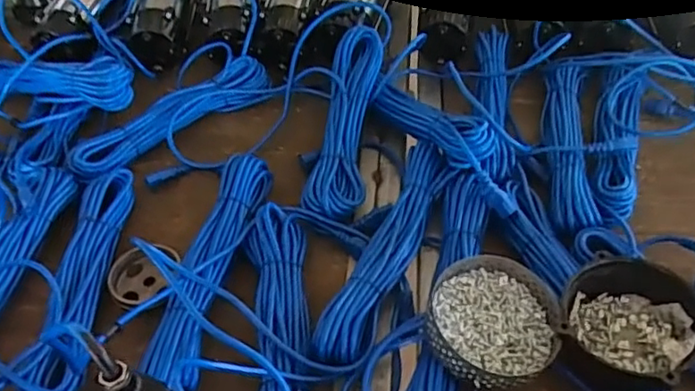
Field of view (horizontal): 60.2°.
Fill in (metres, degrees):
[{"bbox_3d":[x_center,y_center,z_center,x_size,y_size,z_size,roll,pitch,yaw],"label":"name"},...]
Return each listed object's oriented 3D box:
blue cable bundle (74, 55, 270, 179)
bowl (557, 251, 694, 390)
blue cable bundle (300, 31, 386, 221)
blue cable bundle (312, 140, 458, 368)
[{"bbox_3d":[-0.271,-0.124,0.939,0.338,0.036,0.074,-35,54,-24],"label":"blue cable bundle"},{"bbox_3d":[0.275,0.131,0.592,0.122,0.077,0.114,-2,48,3],"label":"bowl"},{"bbox_3d":[0.001,-0.108,0.875,0.078,0.087,0.335,5,48,9],"label":"blue cable bundle"},{"bbox_3d":[0.053,0.057,0.722,0.058,0.028,0.334,16,51,18],"label":"blue cable bundle"}]

